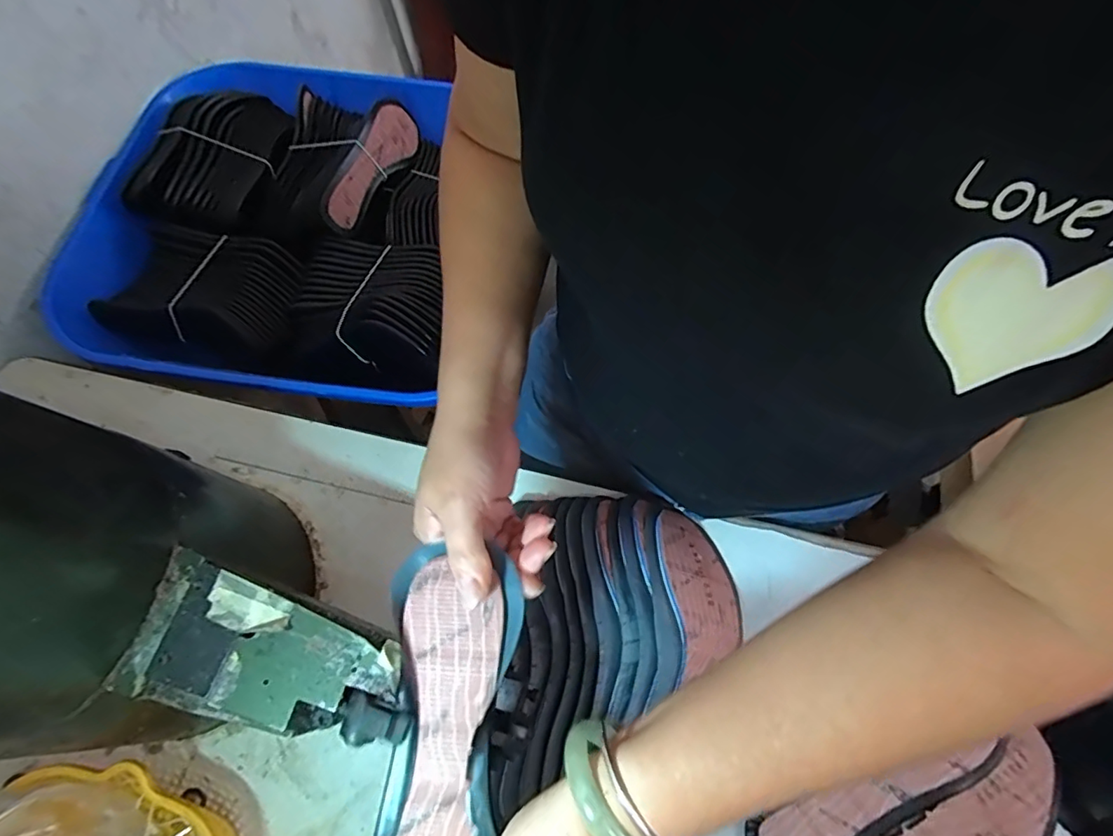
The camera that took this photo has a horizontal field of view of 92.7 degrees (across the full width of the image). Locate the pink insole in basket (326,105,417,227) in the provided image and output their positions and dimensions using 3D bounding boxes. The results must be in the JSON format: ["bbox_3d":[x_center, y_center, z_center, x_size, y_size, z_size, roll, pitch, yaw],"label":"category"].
[{"bbox_3d":[-0.244,-0.346,0.708,0.019,0.066,0.221,6,56,29],"label":"pink insole in basket"}]

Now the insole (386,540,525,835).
[{"bbox_3d":[-0.058,0.207,0.292,0.073,0.021,0.254,0,77,1],"label":"insole"}]

